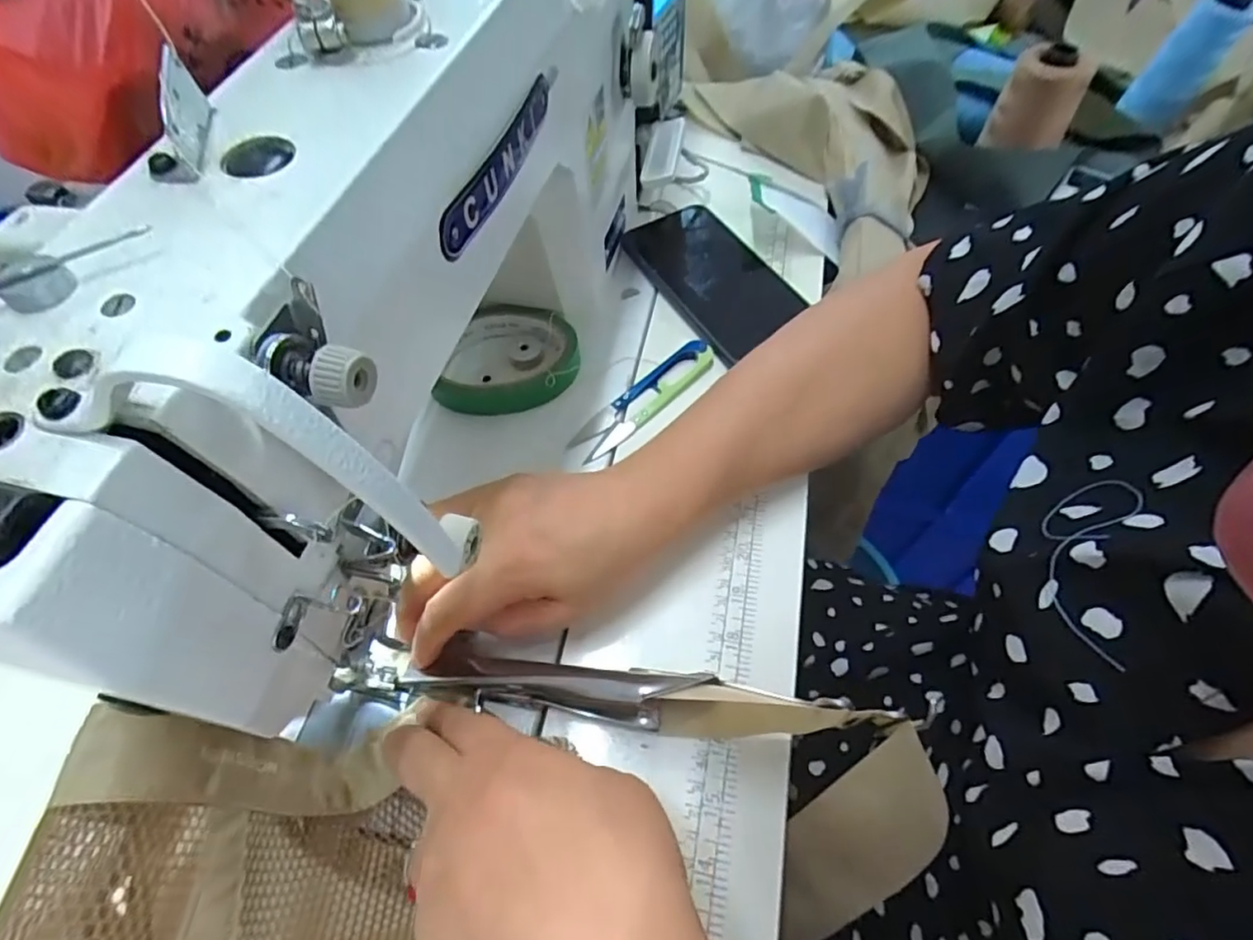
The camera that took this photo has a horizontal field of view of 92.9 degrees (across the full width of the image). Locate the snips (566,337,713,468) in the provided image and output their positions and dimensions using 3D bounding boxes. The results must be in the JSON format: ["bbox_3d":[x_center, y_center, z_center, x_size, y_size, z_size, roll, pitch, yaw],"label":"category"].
[{"bbox_3d":[0.013,-0.049,0.396,0.118,0.011,0.027,-36,63,-19],"label":"snips"}]

